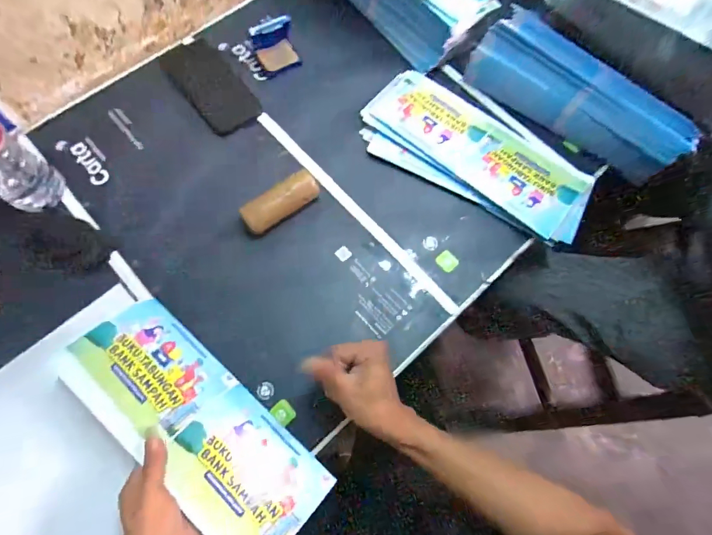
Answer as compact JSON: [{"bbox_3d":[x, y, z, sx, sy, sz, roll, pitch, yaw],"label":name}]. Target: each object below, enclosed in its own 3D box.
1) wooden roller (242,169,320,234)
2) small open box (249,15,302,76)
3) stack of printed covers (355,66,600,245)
[{"bbox_3d":[-0.099,-0.084,0.529,0.107,0.046,0.036,-38,77,-14],"label":"wooden roller"},{"bbox_3d":[-0.126,-0.342,0.610,0.068,0.055,0.064,-13,72,-7],"label":"small open box"},{"bbox_3d":[0.177,-0.169,0.569,0.332,0.028,0.148,32,73,9],"label":"stack of printed covers"}]

